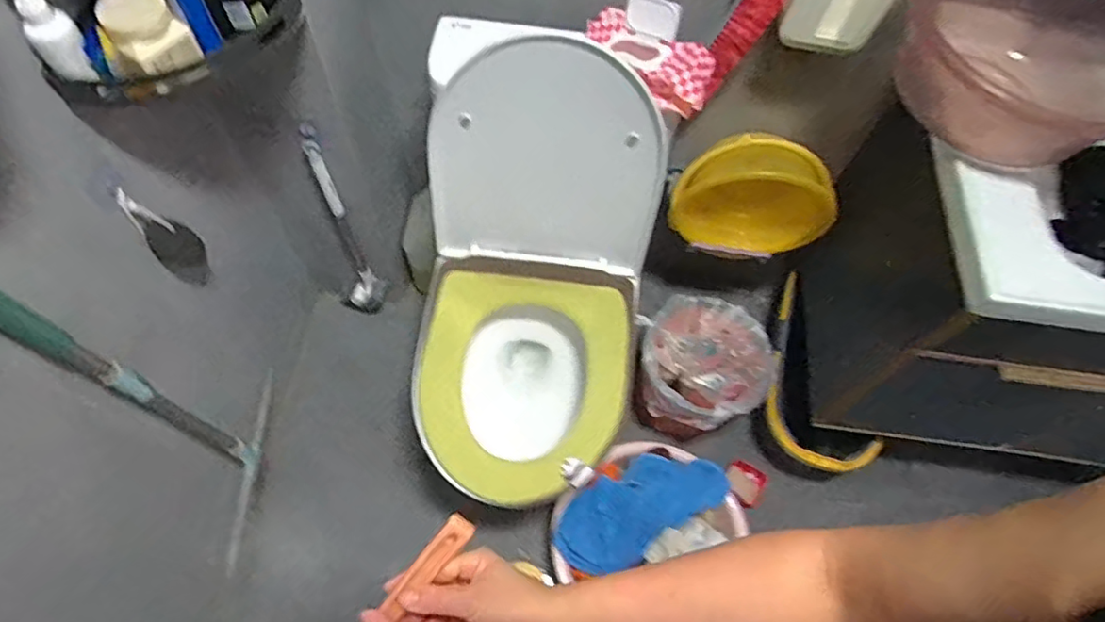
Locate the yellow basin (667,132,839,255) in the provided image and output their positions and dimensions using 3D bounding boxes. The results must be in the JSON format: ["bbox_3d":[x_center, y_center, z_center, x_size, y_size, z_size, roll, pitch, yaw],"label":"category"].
[{"bbox_3d":[0.404,-0.220,1.210,0.304,0.271,0.097,18,63,6],"label":"yellow basin"}]

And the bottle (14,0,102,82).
[{"bbox_3d":[-0.505,-0.291,0.606,0.048,0.106,0.055,41,68,17],"label":"bottle"}]

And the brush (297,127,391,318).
[{"bbox_3d":[-0.422,-0.147,1.208,0.063,0.539,0.083,33,66,13],"label":"brush"}]

